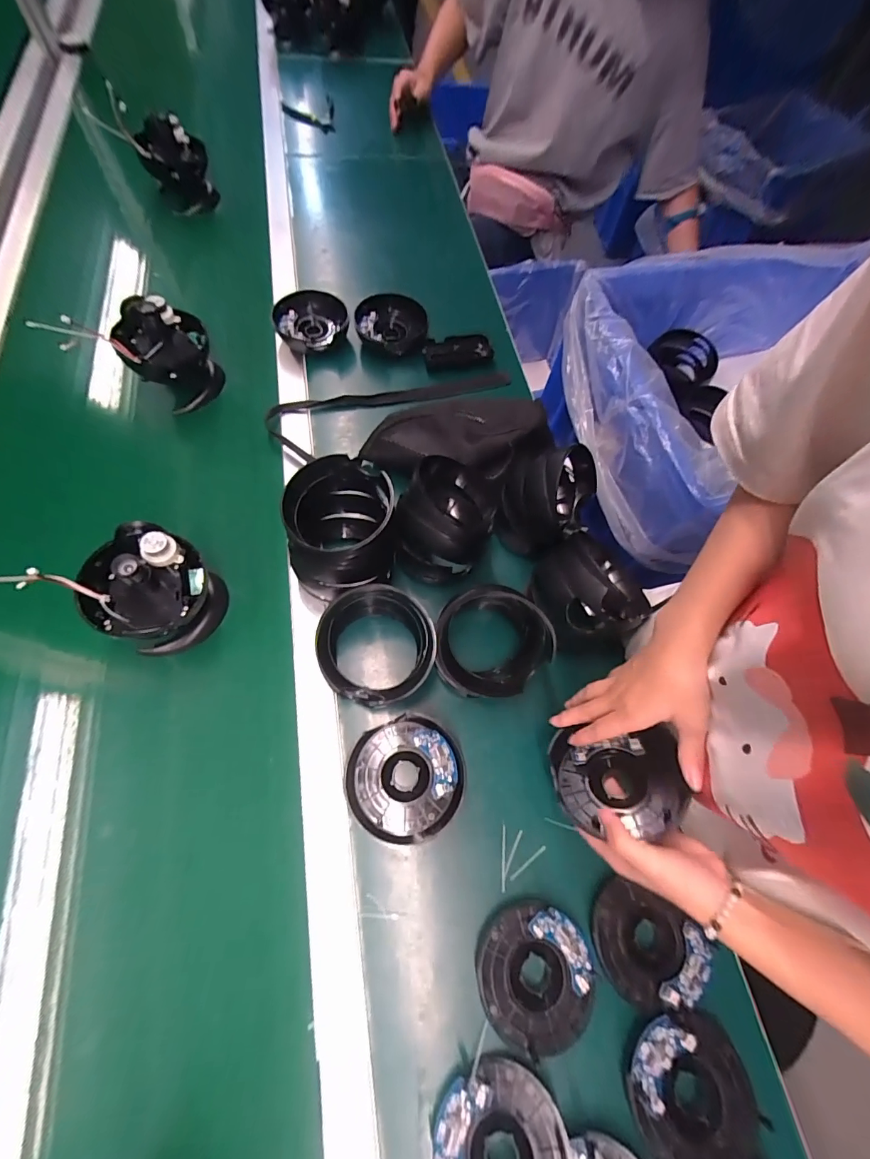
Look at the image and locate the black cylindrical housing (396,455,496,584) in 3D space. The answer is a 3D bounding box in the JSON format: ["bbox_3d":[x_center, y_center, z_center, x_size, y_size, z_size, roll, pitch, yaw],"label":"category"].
[{"bbox_3d":[0.015,-0.072,0.506,0.104,0.092,0.137,19,65,3],"label":"black cylindrical housing"}]

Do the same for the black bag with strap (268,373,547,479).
[{"bbox_3d":[-0.045,-0.225,0.581,0.369,0.077,0.224,-5,67,-8],"label":"black bag with strap"}]

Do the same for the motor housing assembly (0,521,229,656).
[{"bbox_3d":[-0.315,0.007,0.451,0.145,0.115,0.117,28,65,-4],"label":"motor housing assembly"}]

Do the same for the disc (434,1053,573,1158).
[{"bbox_3d":[0.052,0.445,0.326,0.100,0.016,0.102,-1,58,1],"label":"disc"}]

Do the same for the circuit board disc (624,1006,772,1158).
[{"bbox_3d":[0.212,0.422,0.346,0.099,0.013,0.103,2,66,-5],"label":"circuit board disc"}]

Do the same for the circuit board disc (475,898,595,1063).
[{"bbox_3d":[0.088,0.348,0.374,0.098,0.019,0.099,2,66,-5],"label":"circuit board disc"}]

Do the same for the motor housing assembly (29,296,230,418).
[{"bbox_3d":[-0.369,-0.306,0.598,0.104,0.132,0.100,-8,67,-9],"label":"motor housing assembly"}]

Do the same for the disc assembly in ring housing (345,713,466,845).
[{"bbox_3d":[-0.028,0.197,0.427,0.112,0.039,0.108,2,66,-5],"label":"disc assembly in ring housing"}]

